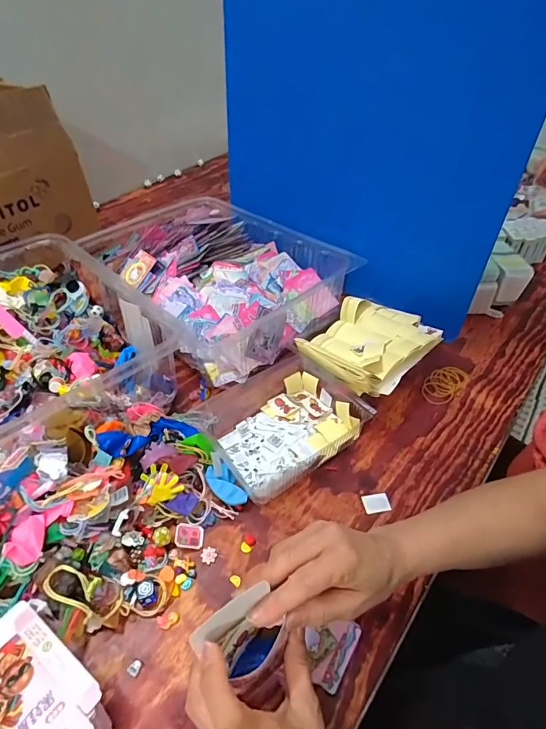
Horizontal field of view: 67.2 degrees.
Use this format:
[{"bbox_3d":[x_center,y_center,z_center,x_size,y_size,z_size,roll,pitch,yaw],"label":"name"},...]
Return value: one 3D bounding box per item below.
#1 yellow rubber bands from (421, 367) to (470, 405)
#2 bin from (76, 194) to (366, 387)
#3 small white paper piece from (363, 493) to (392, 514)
[{"bbox_3d":[0.280,0.031,0.669,0.094,0.006,0.054,-35,53,-29],"label":"yellow rubber bands"},{"bbox_3d":[-0.110,-0.169,0.788,0.358,0.114,0.452,-35,53,-30],"label":"bin"},{"bbox_3d":[0.132,0.176,0.524,0.033,0.004,0.024,-7,44,-6],"label":"small white paper piece"}]

